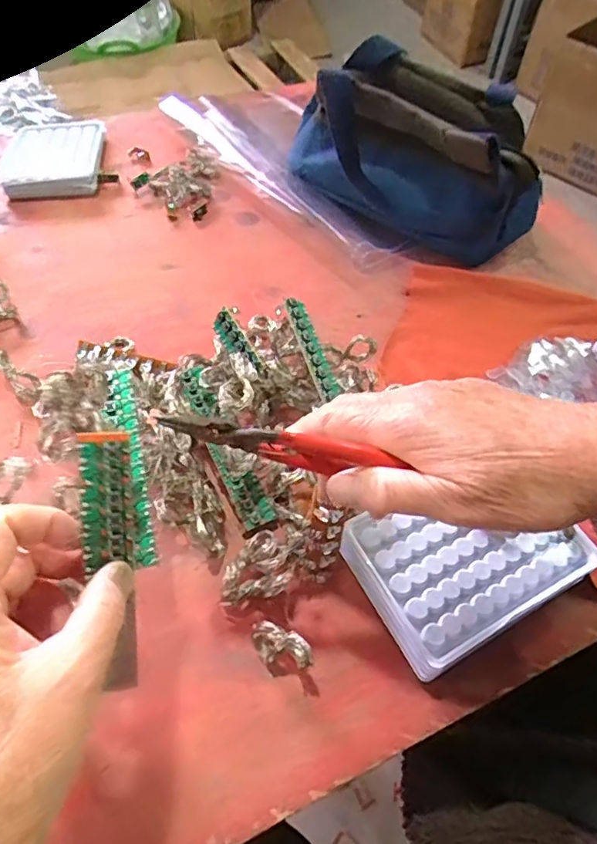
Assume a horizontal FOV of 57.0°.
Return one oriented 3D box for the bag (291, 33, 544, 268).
[{"bbox_3d":[0.100,-0.248,0.507,0.236,0.119,0.098,37,63,21],"label":"bag"}]

